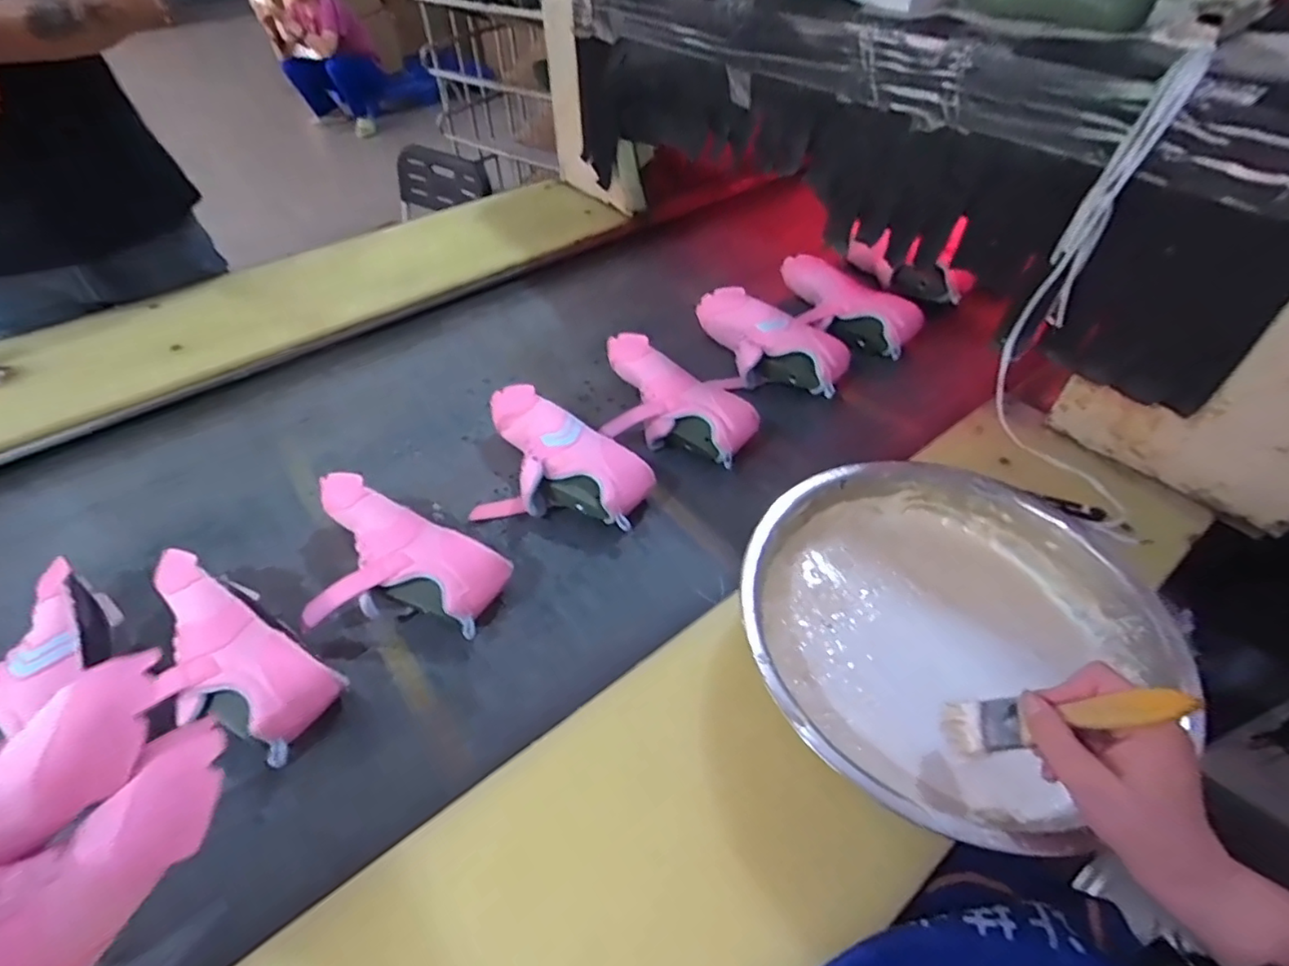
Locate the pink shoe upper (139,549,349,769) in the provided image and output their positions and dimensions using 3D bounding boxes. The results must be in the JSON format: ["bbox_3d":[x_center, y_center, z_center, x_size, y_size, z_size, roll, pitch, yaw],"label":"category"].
[{"bbox_3d":[-0.405,0.165,0.580,0.237,0.080,0.117,29,53,24],"label":"pink shoe upper"}]

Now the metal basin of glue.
[{"bbox_3d":[0.249,0.127,0.521,0.321,0.081,0.308,1,45,-1],"label":"metal basin of glue"}]

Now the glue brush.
[{"bbox_3d":[0.263,0.152,0.388,0.017,0.154,0.036,39,51,-8],"label":"glue brush"}]

